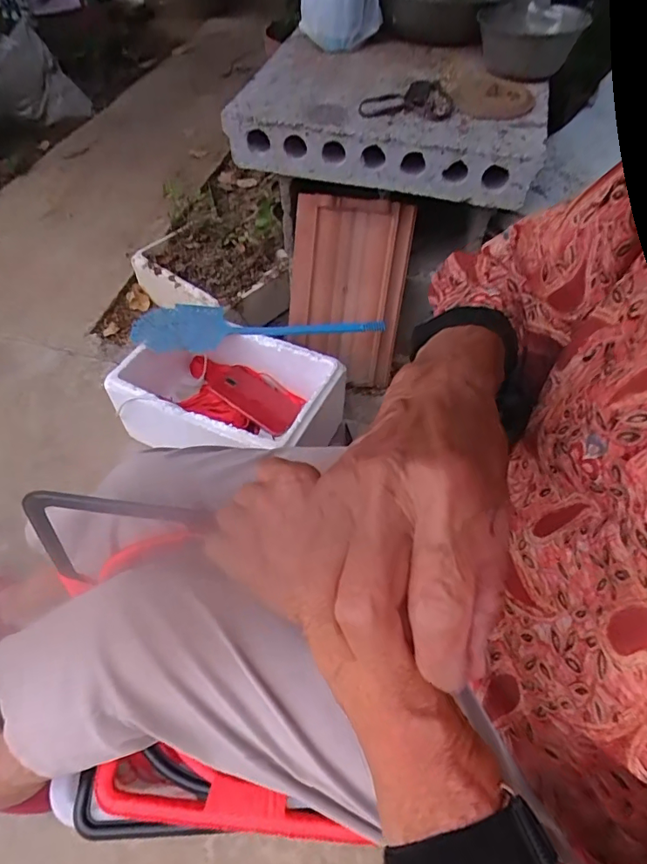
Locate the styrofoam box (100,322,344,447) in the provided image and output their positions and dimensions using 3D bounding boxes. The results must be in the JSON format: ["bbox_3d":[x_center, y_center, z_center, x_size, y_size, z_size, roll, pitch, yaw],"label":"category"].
[{"bbox_3d":[-0.162,-0.055,0.873,0.339,0.146,0.228,22,56,16],"label":"styrofoam box"}]

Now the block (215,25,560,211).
[{"bbox_3d":[0.119,-0.551,0.858,0.471,0.106,0.369,11,56,8],"label":"block"}]

